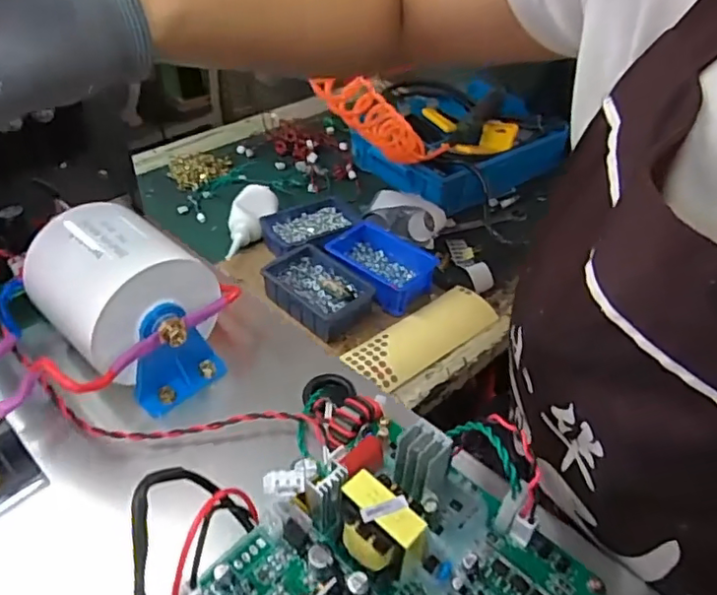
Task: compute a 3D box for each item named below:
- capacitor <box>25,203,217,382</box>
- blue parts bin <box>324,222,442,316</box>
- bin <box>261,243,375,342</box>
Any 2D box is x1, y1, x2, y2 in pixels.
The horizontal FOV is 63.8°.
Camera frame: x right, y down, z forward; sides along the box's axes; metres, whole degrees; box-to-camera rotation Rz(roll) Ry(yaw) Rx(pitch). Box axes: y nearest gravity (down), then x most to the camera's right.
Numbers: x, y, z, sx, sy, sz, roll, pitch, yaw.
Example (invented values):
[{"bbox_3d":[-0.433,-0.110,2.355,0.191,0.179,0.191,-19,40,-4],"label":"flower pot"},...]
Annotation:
[{"bbox_3d":[-0.126,-0.007,0.305,0.081,0.059,0.075,30,48,25],"label":"capacitor"},{"bbox_3d":[0.031,-0.049,0.846,0.157,0.046,0.110,34,50,28],"label":"blue parts bin"},{"bbox_3d":[-0.056,-0.011,0.800,0.146,0.040,0.096,35,51,28],"label":"bin"}]

